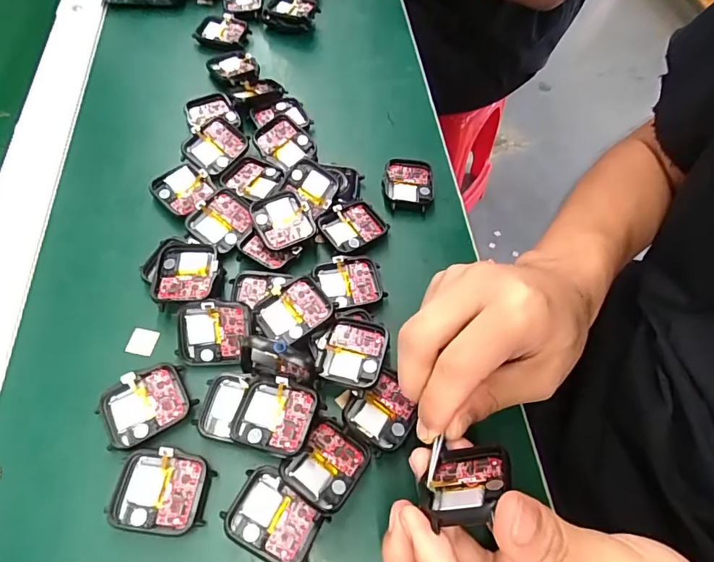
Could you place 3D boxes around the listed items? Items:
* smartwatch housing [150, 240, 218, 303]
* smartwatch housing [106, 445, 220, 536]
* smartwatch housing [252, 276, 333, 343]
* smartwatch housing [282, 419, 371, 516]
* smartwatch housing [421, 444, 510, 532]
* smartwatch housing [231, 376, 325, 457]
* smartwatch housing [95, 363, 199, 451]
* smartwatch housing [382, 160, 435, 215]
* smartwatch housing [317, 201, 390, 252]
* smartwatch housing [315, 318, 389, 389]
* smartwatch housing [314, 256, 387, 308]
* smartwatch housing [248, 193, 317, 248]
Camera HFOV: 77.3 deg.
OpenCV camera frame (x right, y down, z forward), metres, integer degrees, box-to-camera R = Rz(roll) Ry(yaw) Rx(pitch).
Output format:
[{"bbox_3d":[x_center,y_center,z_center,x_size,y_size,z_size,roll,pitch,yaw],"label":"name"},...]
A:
[{"bbox_3d":[-0.107,-0.005,0.281,0.038,0.014,0.043,-1,59,-5],"label":"smartwatch housing"},{"bbox_3d":[-0.099,0.107,0.228,0.045,0.013,0.038,7,59,-1],"label":"smartwatch housing"},{"bbox_3d":[-0.037,0.018,0.270,0.042,0.006,0.033,-32,67,-21],"label":"smartwatch housing"},{"bbox_3d":[-0.016,0.097,0.234,0.034,0.007,0.042,33,62,14],"label":"smartwatch housing"},{"bbox_3d":[0.046,0.086,0.193,0.037,0.047,0.008,-19,96,25],"label":"smartwatch housing"},{"bbox_3d":[-0.044,0.072,0.239,0.043,0.011,0.038,7,55,15],"label":"smartwatch housing"},{"bbox_3d":[-0.117,0.067,0.245,0.045,0.006,0.036,-26,65,-19],"label":"smartwatch housing"},{"bbox_3d":[0.039,-0.072,0.342,0.038,0.014,0.044,4,59,-2],"label":"smartwatch housing"},{"bbox_3d":[-0.003,-0.037,0.317,0.040,0.013,0.037,-35,68,-22],"label":"smartwatch housing"},{"bbox_3d":[-0.003,0.043,0.263,0.038,0.015,0.042,14,59,4],"label":"smartwatch housing"},{"bbox_3d":[-0.005,0.002,0.295,0.043,0.013,0.034,-5,60,-8],"label":"smartwatch housing"},{"bbox_3d":[-0.051,-0.041,0.302,0.036,0.010,0.039,-19,63,-15],"label":"smartwatch housing"}]

